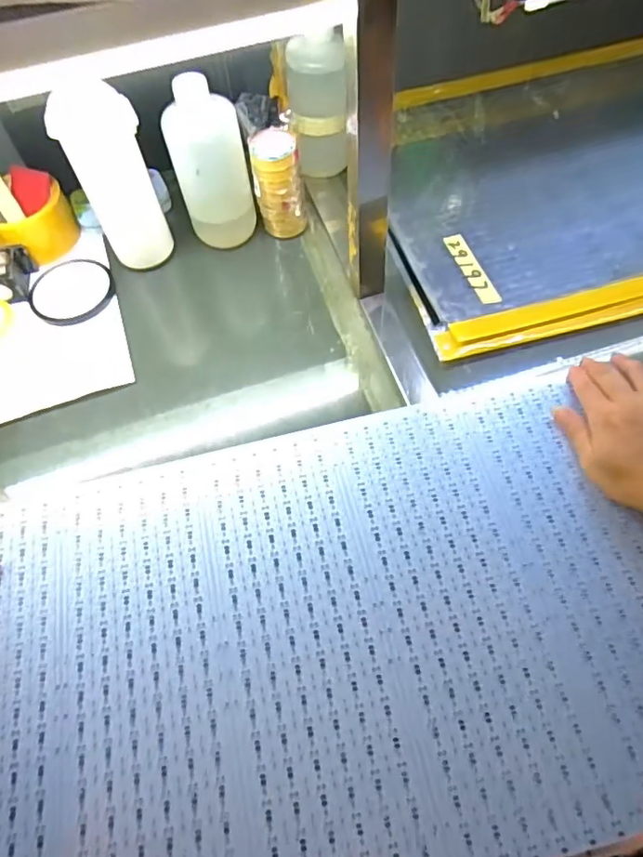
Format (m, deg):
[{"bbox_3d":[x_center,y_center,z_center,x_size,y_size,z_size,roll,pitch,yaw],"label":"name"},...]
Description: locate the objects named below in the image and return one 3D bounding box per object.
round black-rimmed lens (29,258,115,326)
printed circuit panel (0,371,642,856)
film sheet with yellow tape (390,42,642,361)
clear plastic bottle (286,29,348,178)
[{"bbox_3d":[-0.275,-0.153,0.624,0.091,0.007,0.099,-1,60,3],"label":"round black-rimmed lens"},{"bbox_3d":[-0.001,0.153,0.430,0.536,0.005,0.339,-13,60,-4],"label":"printed circuit panel"},{"bbox_3d":[0.336,-0.319,0.675,0.565,0.018,0.432,-15,60,-5],"label":"film sheet with yellow tape"},{"bbox_3d":[-0.005,-0.365,0.635,0.057,0.143,0.063,-10,60,-2],"label":"clear plastic bottle"}]

